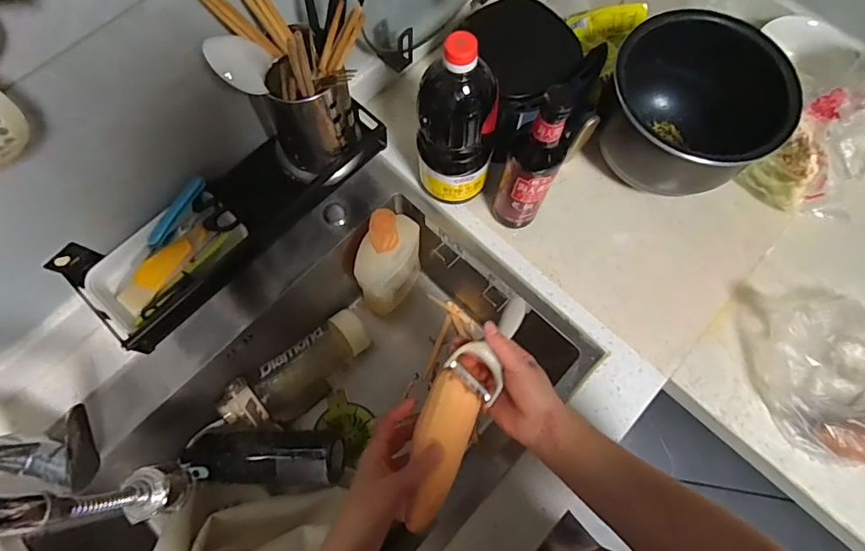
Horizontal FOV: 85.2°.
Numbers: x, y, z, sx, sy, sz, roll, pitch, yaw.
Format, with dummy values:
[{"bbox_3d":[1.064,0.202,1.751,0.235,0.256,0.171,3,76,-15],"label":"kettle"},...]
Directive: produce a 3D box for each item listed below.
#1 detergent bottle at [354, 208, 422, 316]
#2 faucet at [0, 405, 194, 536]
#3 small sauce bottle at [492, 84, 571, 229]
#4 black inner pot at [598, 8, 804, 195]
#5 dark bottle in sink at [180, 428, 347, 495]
[{"bbox_3d":[-0.060,-0.020,0.715,0.052,0.279,0.118,42,75,11],"label":"detergent bottle"},{"bbox_3d":[-0.346,0.158,0.391,0.200,0.292,0.076,10,71,1],"label":"faucet"},{"bbox_3d":[0.121,-0.129,0.576,0.066,0.247,0.057,29,73,8],"label":"small sauce bottle"},{"bbox_3d":[0.348,-0.229,0.657,0.215,0.153,0.228,1,71,-2],"label":"black inner pot"},{"bbox_3d":[-0.254,0.273,0.707,0.241,0.072,0.086,-2,71,11],"label":"dark bottle in sink"}]

